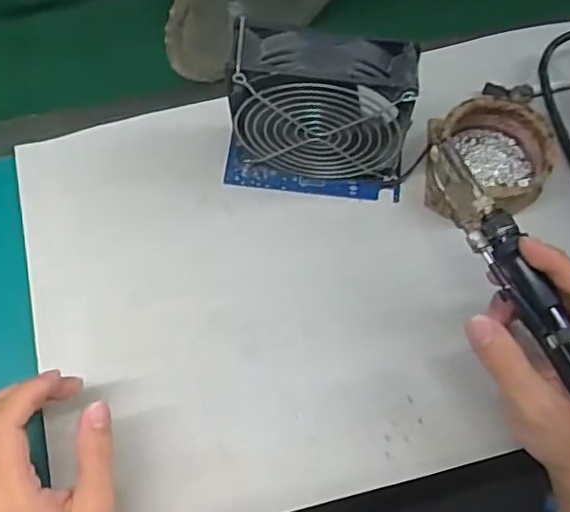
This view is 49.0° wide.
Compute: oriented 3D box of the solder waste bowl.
[{"bbox_3d":[0.150,-0.072,0.465,0.086,0.048,0.088,0,70,-1],"label":"solder waste bowl"}]

